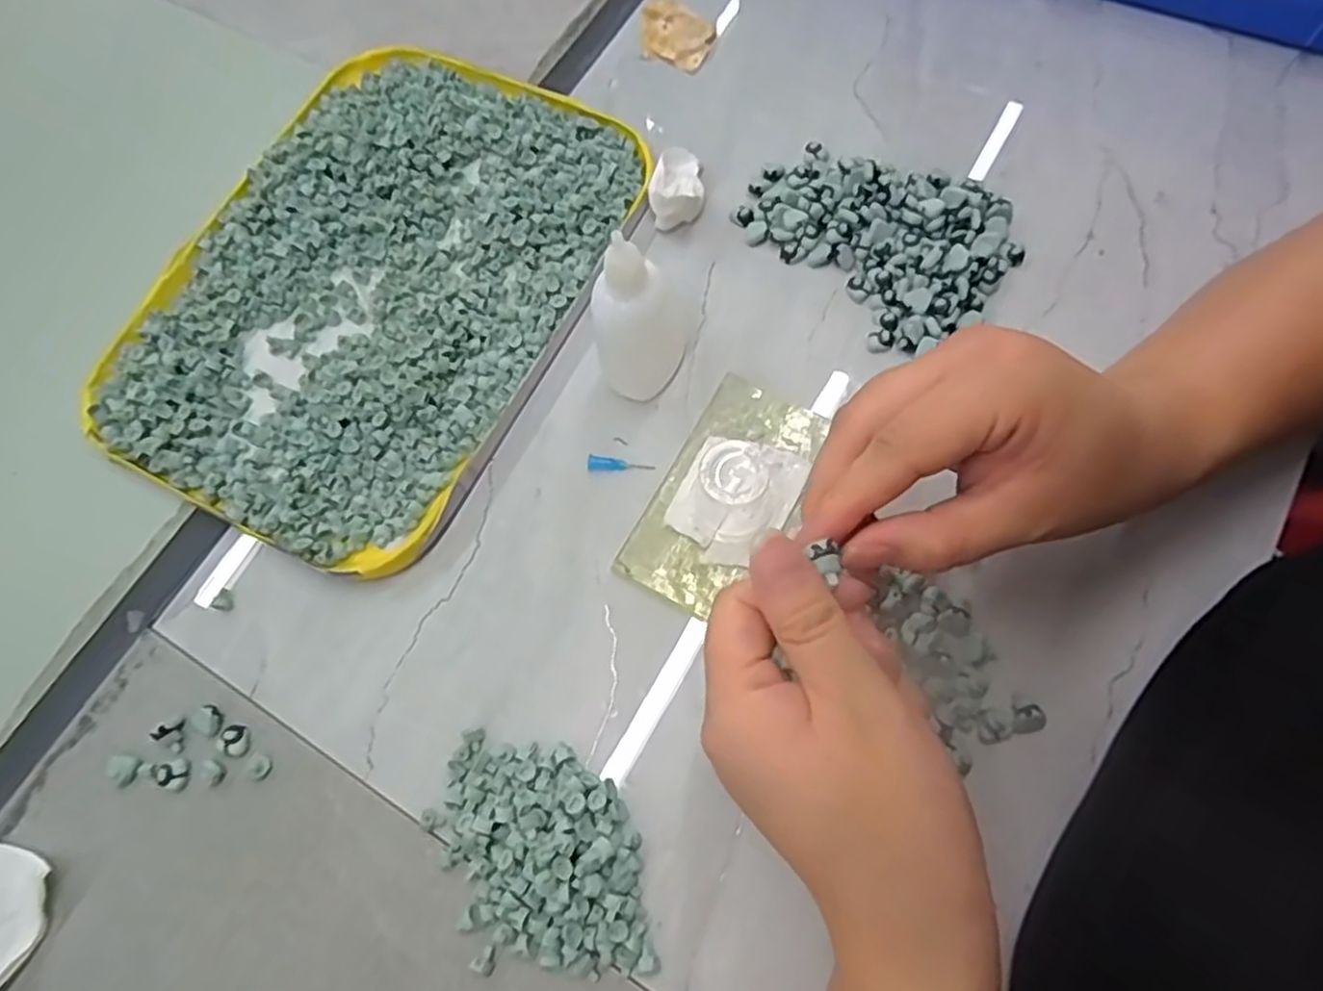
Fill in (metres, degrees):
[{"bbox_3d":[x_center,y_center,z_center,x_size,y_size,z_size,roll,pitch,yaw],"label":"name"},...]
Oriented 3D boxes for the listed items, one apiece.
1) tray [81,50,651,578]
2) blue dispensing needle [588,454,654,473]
[{"bbox_3d":[-0.143,-0.110,0.371,0.199,0.024,0.269,26,75,10],"label":"tray"},{"bbox_3d":[-0.019,-0.015,0.334,0.031,0.004,0.007,5,73,4],"label":"blue dispensing needle"}]

